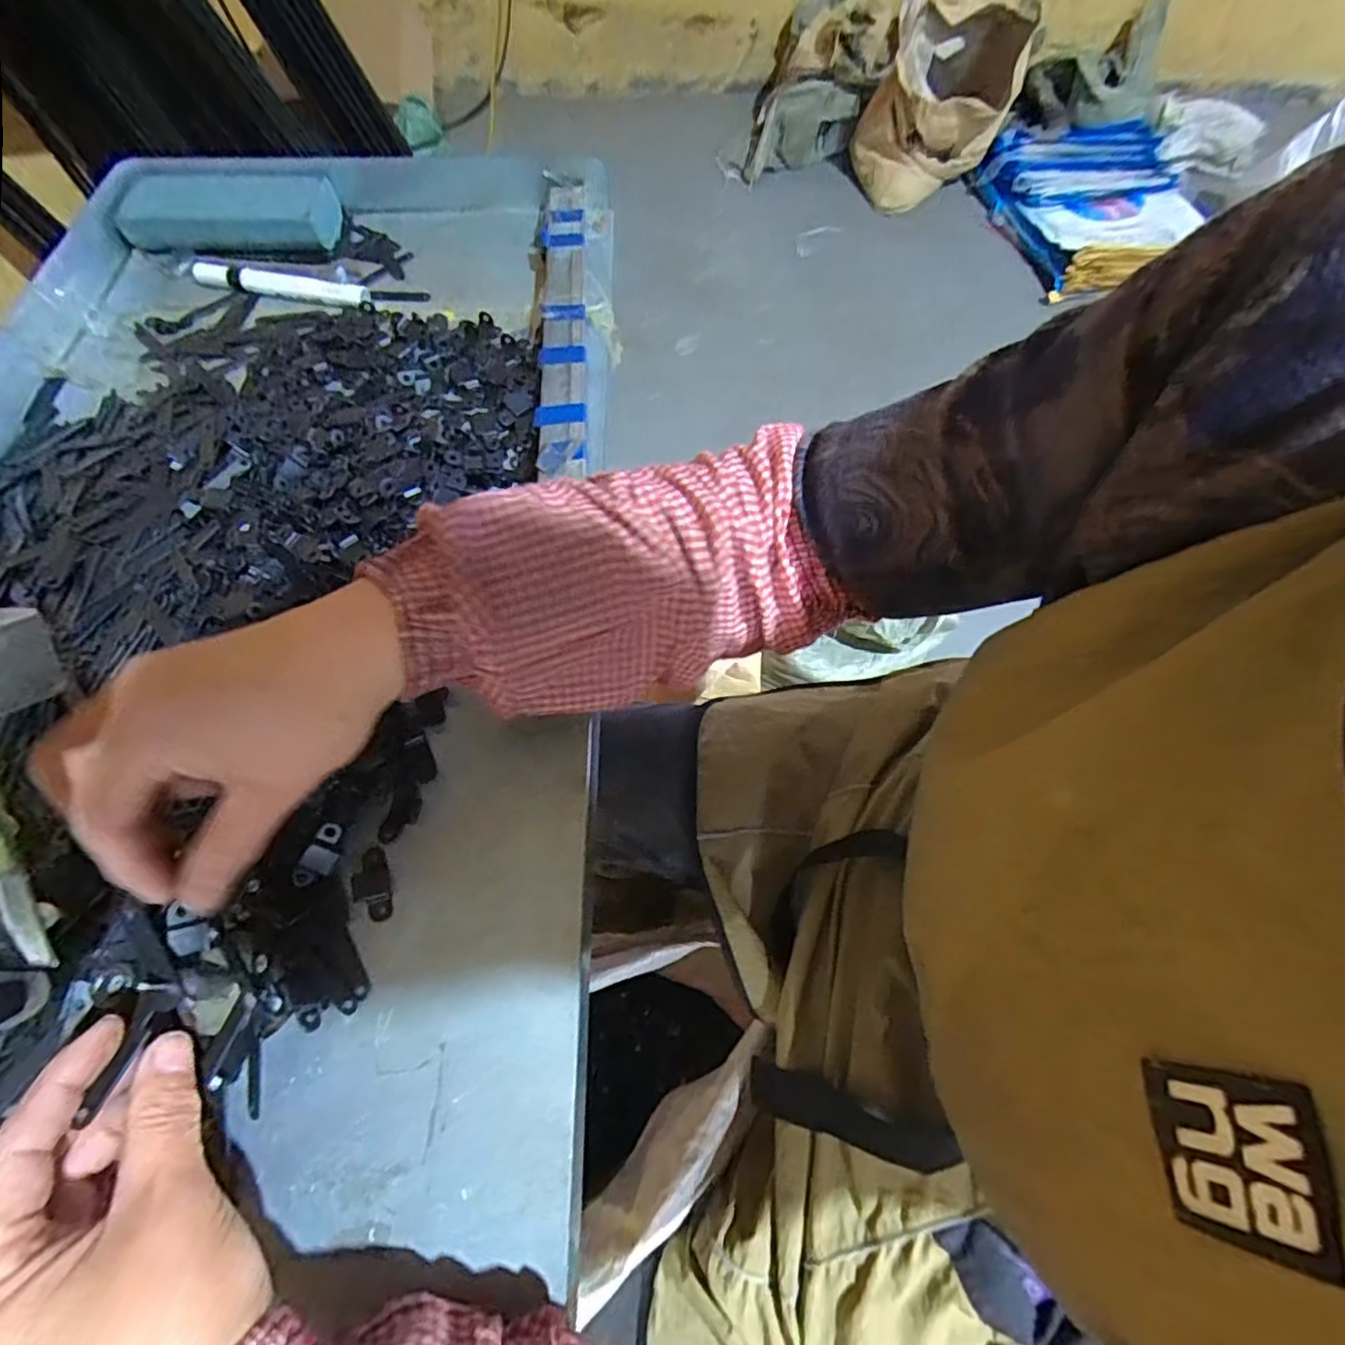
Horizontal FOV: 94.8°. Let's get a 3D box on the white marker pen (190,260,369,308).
[{"bbox_3d":[-0.303,-0.302,0.479,0.144,0.010,0.019,12,65,4],"label":"white marker pen"}]

